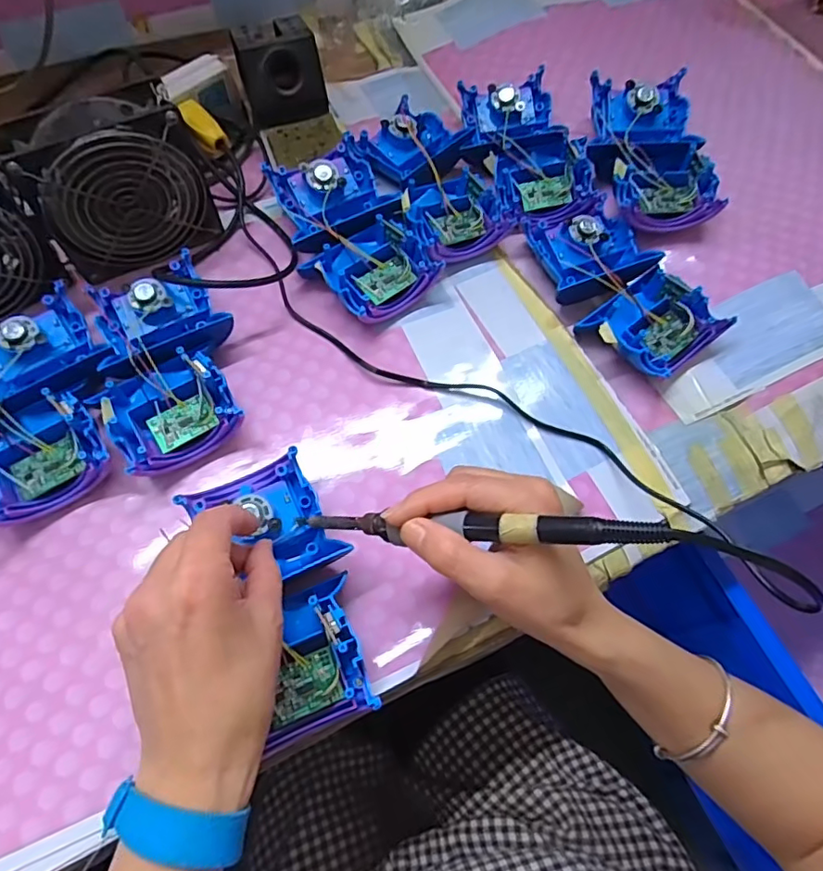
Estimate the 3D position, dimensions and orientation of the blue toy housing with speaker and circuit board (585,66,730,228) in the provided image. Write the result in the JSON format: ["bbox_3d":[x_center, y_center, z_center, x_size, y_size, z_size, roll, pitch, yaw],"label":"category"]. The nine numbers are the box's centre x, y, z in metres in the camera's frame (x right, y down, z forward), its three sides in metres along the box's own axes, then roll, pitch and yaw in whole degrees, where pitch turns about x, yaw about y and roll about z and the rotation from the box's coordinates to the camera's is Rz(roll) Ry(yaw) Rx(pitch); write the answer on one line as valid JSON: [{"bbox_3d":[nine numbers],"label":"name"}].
[{"bbox_3d":[0.202,-0.243,0.482,0.084,0.059,0.153,-5,65,-5],"label":"blue toy housing with speaker and circuit board"}]

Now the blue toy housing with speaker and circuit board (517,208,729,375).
[{"bbox_3d":[0.165,-0.121,0.446,0.092,0.034,0.164,-33,70,-16],"label":"blue toy housing with speaker and circuit board"}]

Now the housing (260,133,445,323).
[{"bbox_3d":[-0.051,-0.169,0.457,0.097,0.042,0.167,-28,69,-15],"label":"housing"}]

